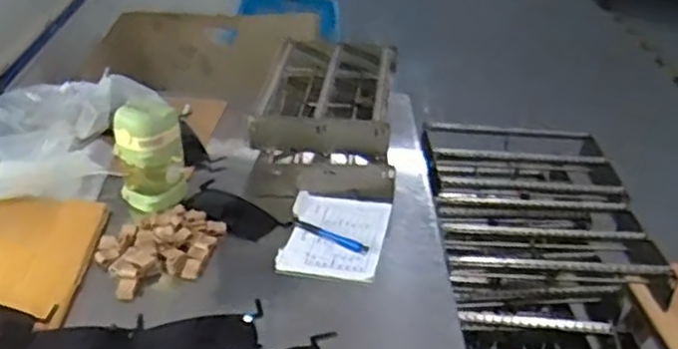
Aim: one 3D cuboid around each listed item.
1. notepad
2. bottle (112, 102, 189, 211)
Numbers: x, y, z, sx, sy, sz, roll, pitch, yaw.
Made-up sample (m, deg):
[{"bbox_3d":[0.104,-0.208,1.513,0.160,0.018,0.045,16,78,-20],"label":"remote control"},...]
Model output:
[{"bbox_3d":[-0.003,0.080,0.985,0.136,0.014,0.183,5,32,5],"label":"notepad"},{"bbox_3d":[-0.267,-0.018,1.014,0.094,0.172,0.077,-7,33,-14],"label":"bottle"}]

